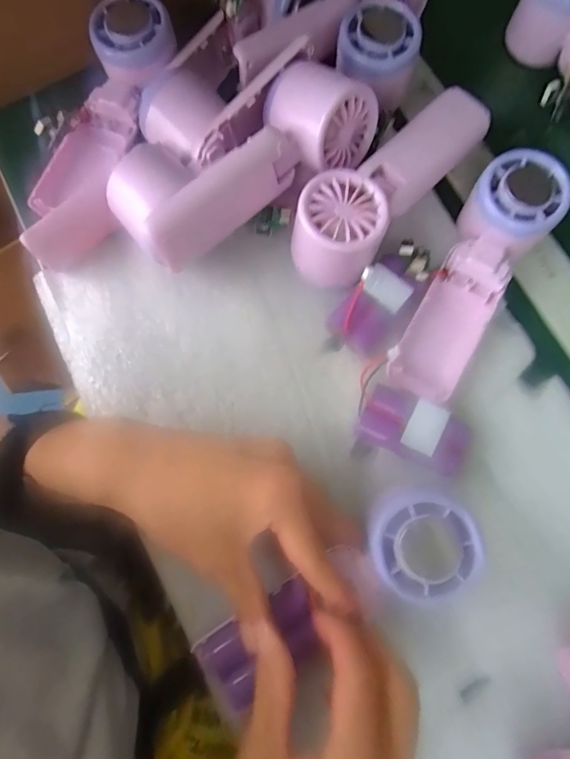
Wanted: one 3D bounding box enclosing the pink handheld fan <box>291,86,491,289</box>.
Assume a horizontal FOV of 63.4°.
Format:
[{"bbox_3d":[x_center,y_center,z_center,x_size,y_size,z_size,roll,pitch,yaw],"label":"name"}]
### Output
[{"bbox_3d":[0.068,-0.129,0.307,0.060,0.056,0.173,38,80,9],"label":"pink handheld fan"}]

